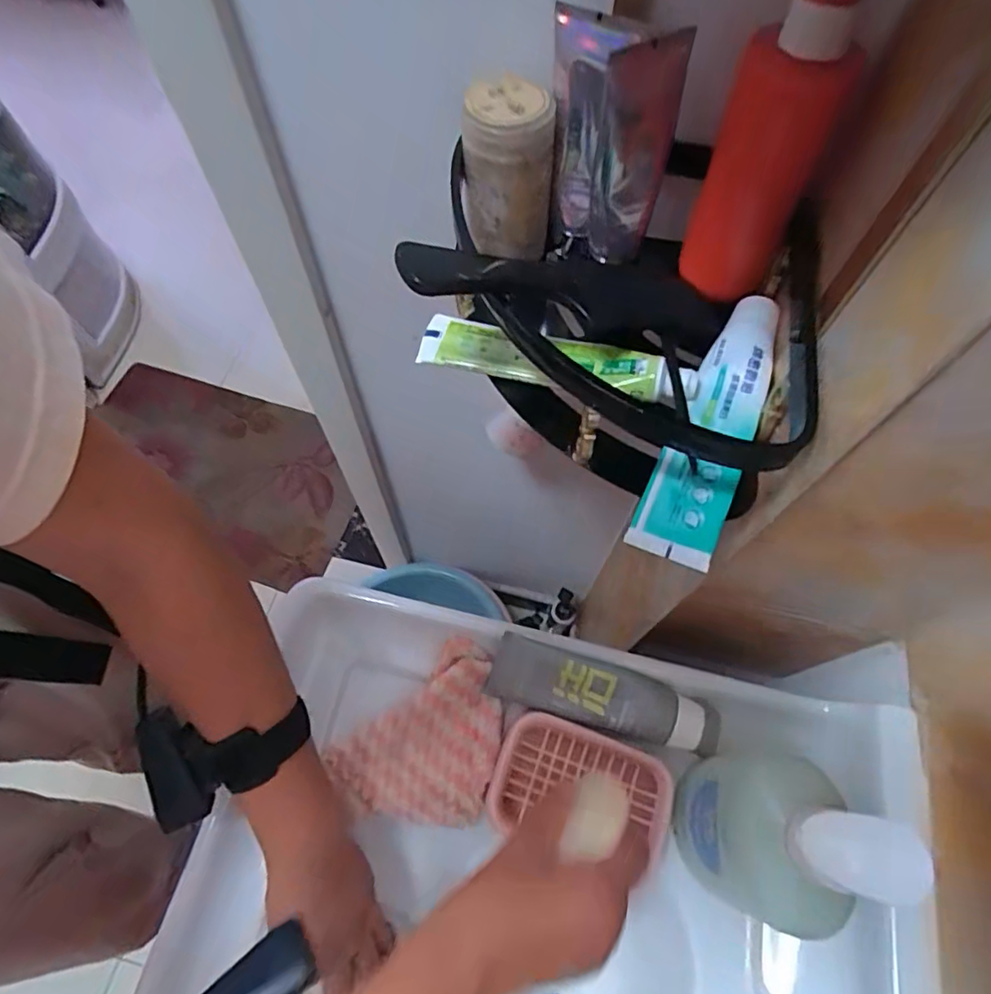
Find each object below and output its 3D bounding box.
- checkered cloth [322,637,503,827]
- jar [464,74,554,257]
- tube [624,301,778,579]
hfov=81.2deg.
[{"bbox_3d":[-0.045,0.191,0.437,0.142,0.014,0.102,-42,83,-4],"label":"checkered cloth"},{"bbox_3d":[0.007,-0.203,0.361,0.053,0.084,0.051,-1,64,-1],"label":"jar"},{"bbox_3d":[0.126,-0.044,0.332,0.043,0.035,0.167,22,66,10],"label":"tube"}]

